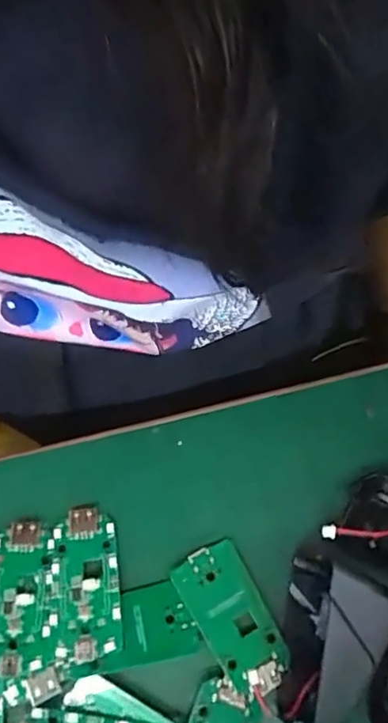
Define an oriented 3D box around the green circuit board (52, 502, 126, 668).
[{"bbox_3d":[-0.050,0.100,0.260,0.030,0.004,0.064,-8,75,-2],"label":"green circuit board"}]

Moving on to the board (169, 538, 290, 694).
[{"bbox_3d":[0.017,0.115,0.256,0.032,0.005,0.062,-28,77,-7],"label":"board"}]

